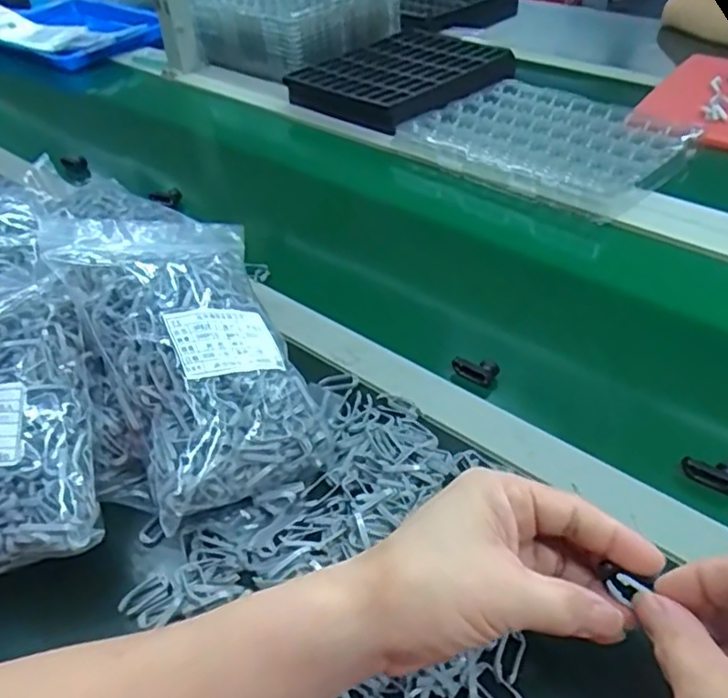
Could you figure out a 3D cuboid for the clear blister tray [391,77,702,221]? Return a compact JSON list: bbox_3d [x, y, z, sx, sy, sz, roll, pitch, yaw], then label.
[{"bbox_3d":[0.231,-0.264,0.801,0.294,0.018,0.255,32,53,33],"label":"clear blister tray"}]

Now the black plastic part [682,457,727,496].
[{"bbox_3d":[0.233,0.082,0.441,0.036,0.014,0.018,19,47,23],"label":"black plastic part"}]

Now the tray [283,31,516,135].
[{"bbox_3d":[0.062,-0.401,0.953,0.225,0.034,0.313,32,53,33],"label":"tray"}]

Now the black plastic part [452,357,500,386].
[{"bbox_3d":[0.090,0.016,0.529,0.034,0.015,0.021,25,49,28],"label":"black plastic part"}]

